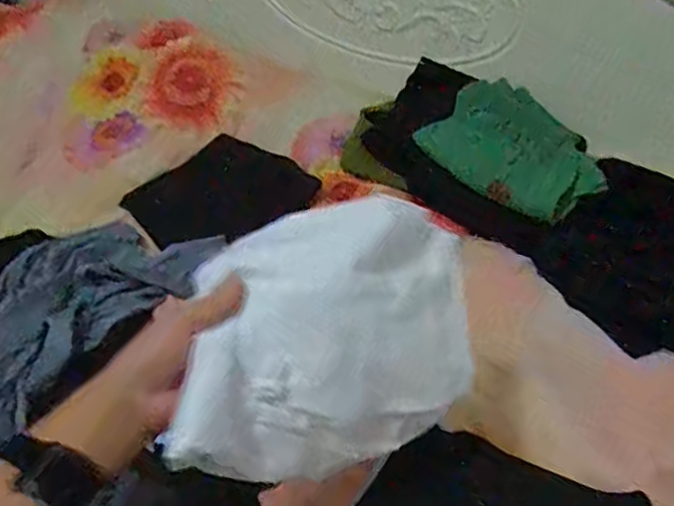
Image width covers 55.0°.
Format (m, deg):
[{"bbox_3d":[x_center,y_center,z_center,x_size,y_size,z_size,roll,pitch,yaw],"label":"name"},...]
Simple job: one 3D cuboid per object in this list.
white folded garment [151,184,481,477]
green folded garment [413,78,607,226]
[{"bbox_3d":[-0.003,0.060,0.494,0.247,0.205,0.045,3,-9,-29],"label":"white folded garment"},{"bbox_3d":[0.253,-0.147,0.939,0.252,0.050,0.160,38,79,27],"label":"green folded garment"}]

